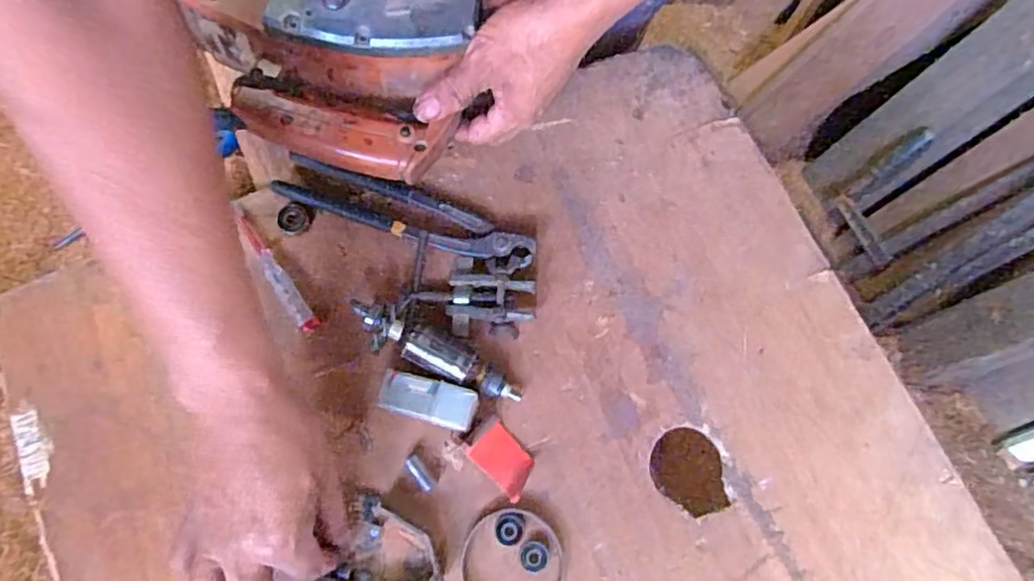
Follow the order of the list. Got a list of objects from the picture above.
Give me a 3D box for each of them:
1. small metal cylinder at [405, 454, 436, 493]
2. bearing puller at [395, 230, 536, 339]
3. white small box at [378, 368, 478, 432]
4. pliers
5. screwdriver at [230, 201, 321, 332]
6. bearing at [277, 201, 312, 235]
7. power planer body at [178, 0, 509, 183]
[{"bbox_3d":[-0.071,0.134,0.467,0.012,0.010,0.029,-39,79,-12],"label":"small metal cylinder"},{"bbox_3d":[-0.037,0.000,0.497,0.100,0.026,0.069,12,74,2],"label":"bearing puller"},{"bbox_3d":[-0.065,0.082,0.473,0.068,0.033,0.030,16,74,3],"label":"white small box"},{"bbox_3d":[-0.089,-0.066,0.519,0.216,0.019,0.046,20,74,4],"label":"pliers"},{"bbox_3d":[-0.194,-0.016,0.507,0.014,0.015,0.117,-35,78,-11],"label":"screwdriver"},{"bbox_3d":[-0.182,-0.058,0.518,0.025,0.005,0.027,0,74,-2],"label":"bearing"},{"bbox_3d":[-0.095,-0.168,0.455,0.250,0.083,0.159,-6,74,-4],"label":"power planer body"}]

